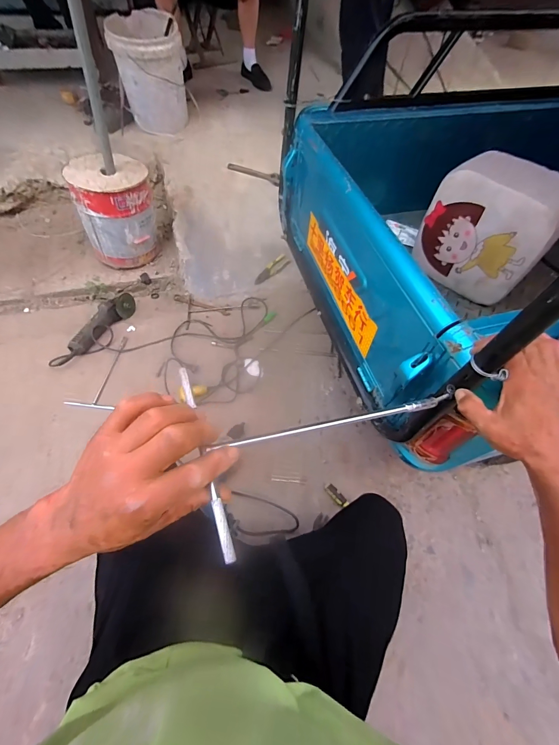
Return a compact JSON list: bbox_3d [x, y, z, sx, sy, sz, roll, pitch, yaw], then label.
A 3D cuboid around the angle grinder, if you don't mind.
[{"bbox_3d":[-0.674,-0.190,1.235,0.082,0.076,0.307,25,59,14],"label":"angle grinder"}]

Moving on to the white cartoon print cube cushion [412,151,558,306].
[{"bbox_3d":[0.508,-0.347,0.790,0.160,0.253,0.265,-35,65,-21],"label":"white cartoon print cube cushion"}]

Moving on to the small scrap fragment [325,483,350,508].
[{"bbox_3d":[0.163,0.347,0.920,0.026,0.012,0.074,-39,66,-24],"label":"small scrap fragment"}]

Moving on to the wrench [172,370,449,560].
[{"bbox_3d":[0.066,0.047,0.357,0.321,0.013,0.172,-10,56,-27],"label":"wrench"}]

